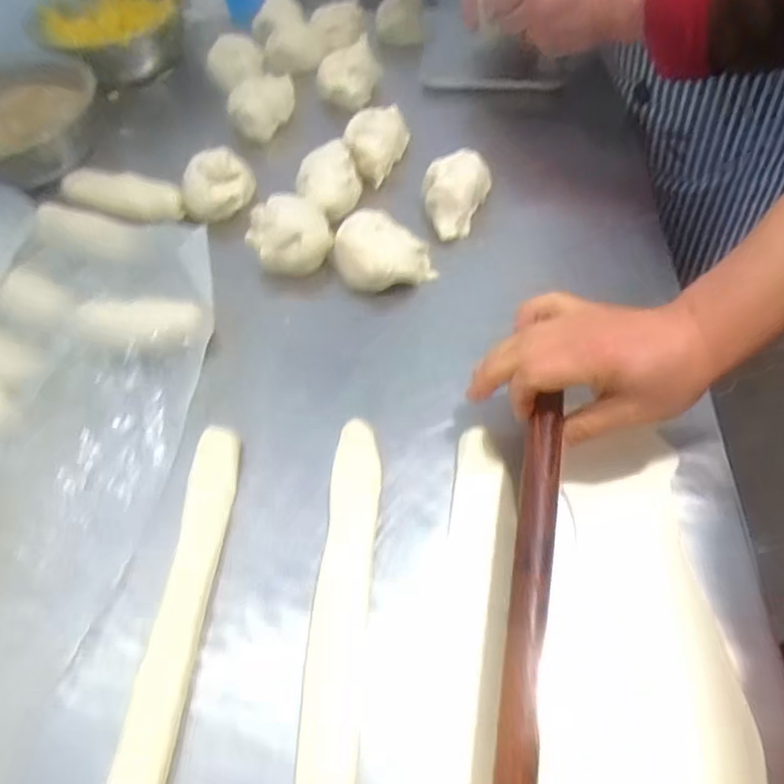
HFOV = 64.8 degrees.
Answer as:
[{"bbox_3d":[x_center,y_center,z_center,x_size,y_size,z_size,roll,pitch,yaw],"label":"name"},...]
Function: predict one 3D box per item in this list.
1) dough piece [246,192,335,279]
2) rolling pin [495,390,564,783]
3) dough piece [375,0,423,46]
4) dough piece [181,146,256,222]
[{"bbox_3d":[-0.095,-0.145,0.575,0.073,0.051,0.060,-15,56,-6],"label":"dough piece"},{"bbox_3d":[0.073,0.131,0.330,0.021,0.015,0.296,8,58,9],"label":"rolling pin"},{"bbox_3d":[0.010,-0.464,0.764,0.059,0.074,0.036,-4,56,1],"label":"dough piece"},{"bbox_3d":[-0.174,-0.208,0.616,0.073,0.040,0.065,-21,57,-10],"label":"dough piece"}]

